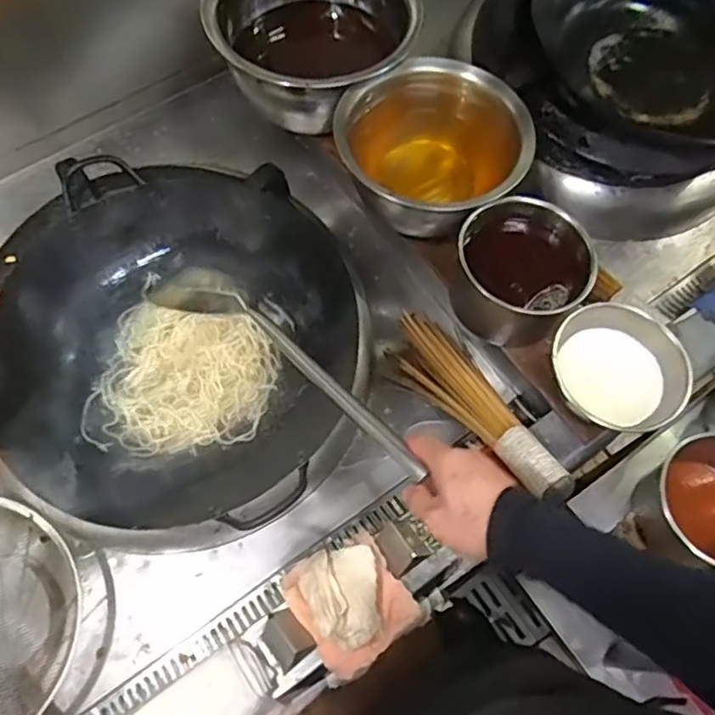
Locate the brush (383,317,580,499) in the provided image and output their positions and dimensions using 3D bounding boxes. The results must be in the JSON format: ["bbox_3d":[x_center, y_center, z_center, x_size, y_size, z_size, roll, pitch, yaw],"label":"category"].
[{"bbox_3d":[0.153,0.058,0.783,0.100,0.064,0.305,-33,56,-14],"label":"brush"}]

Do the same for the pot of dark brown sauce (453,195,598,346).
[{"bbox_3d":[0.217,-0.116,0.811,0.167,0.138,0.154,0,66,0],"label":"pot of dark brown sauce"}]

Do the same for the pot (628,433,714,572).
[{"bbox_3d":[0.426,0.182,0.741,0.149,0.107,0.153,0,66,0],"label":"pot"}]

